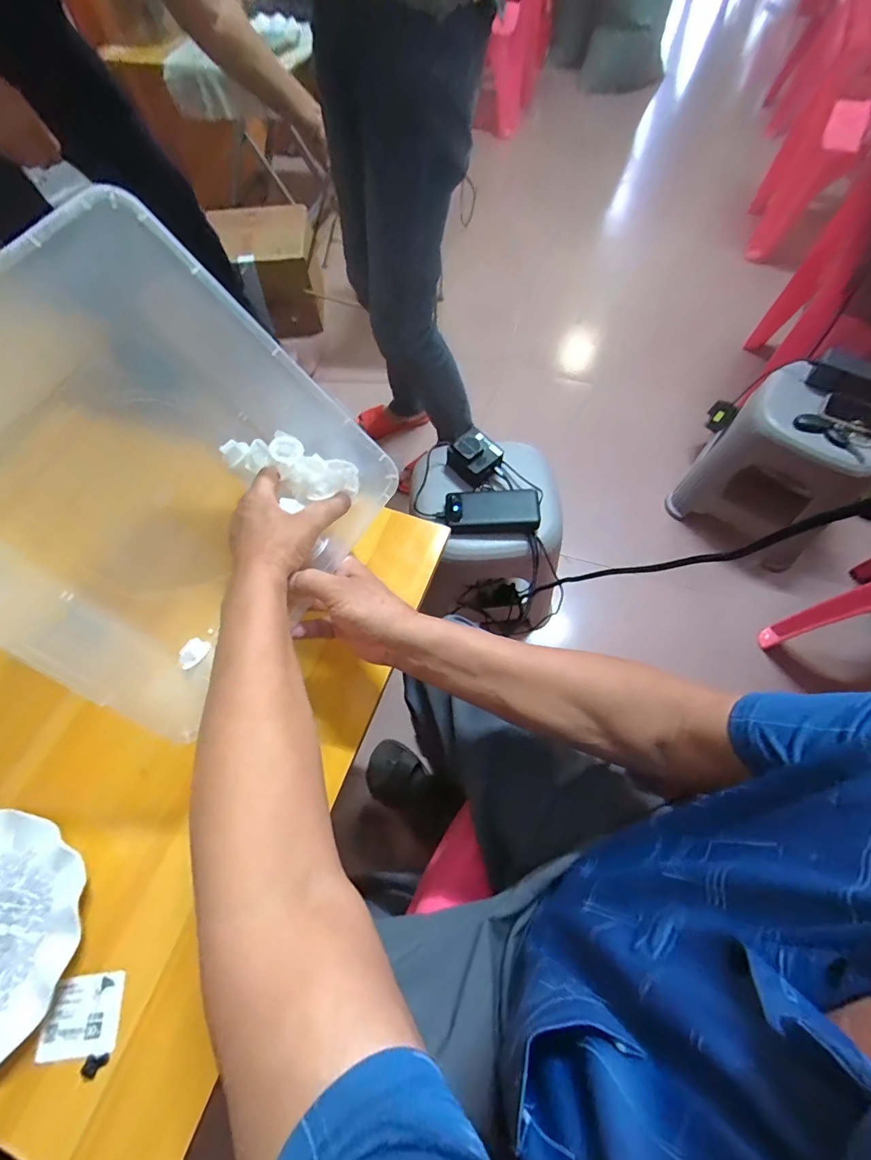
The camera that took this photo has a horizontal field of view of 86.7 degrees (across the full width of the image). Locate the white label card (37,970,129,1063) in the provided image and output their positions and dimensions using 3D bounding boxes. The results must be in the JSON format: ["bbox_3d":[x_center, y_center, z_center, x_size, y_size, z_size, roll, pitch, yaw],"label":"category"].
[{"bbox_3d":[-0.277,0.342,0.362,0.056,0.004,0.050,-4,61,-4],"label":"white label card"}]

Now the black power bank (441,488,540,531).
[{"bbox_3d":[0.096,-0.126,0.789,0.157,0.020,0.080,3,64,2],"label":"black power bank"}]

